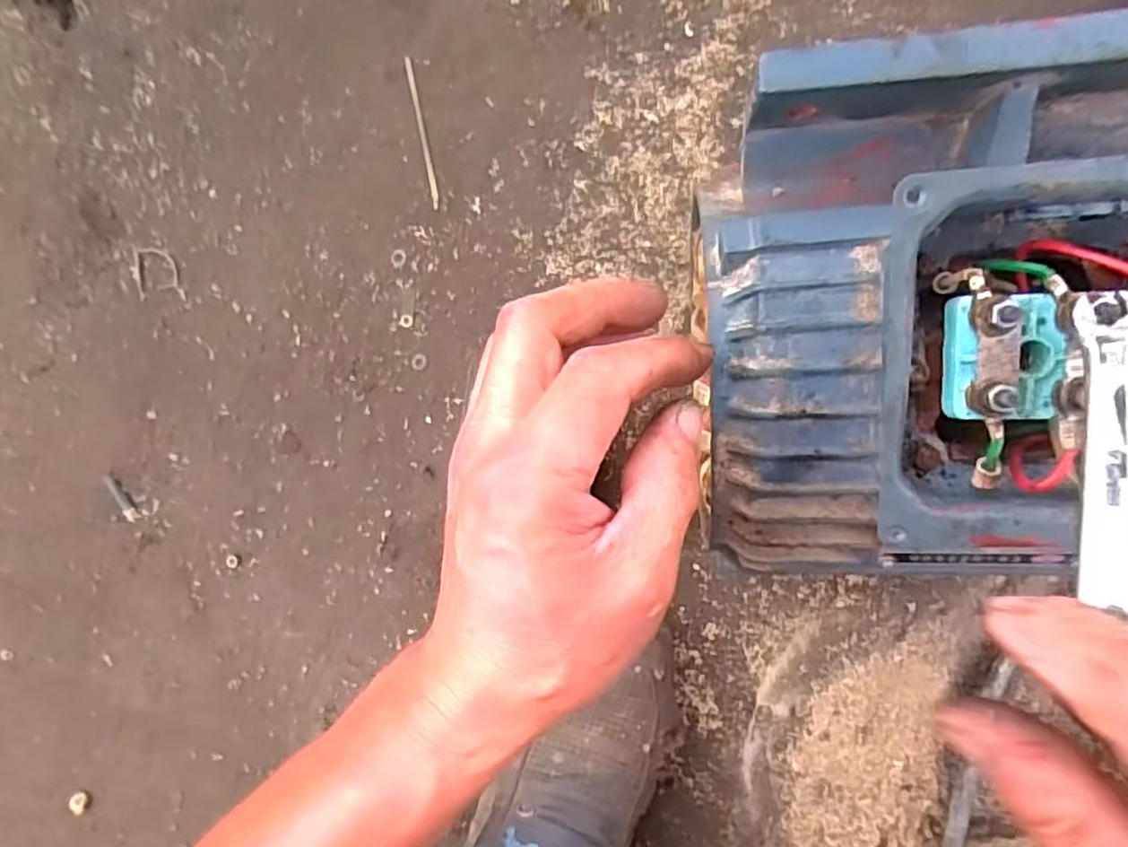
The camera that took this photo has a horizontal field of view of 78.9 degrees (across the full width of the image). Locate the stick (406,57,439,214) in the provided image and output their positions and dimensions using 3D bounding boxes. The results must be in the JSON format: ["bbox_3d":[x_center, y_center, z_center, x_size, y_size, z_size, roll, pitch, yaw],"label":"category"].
[{"bbox_3d":[-0.100,-0.205,0.485,0.006,0.004,0.108,-11,88,7],"label":"stick"}]

